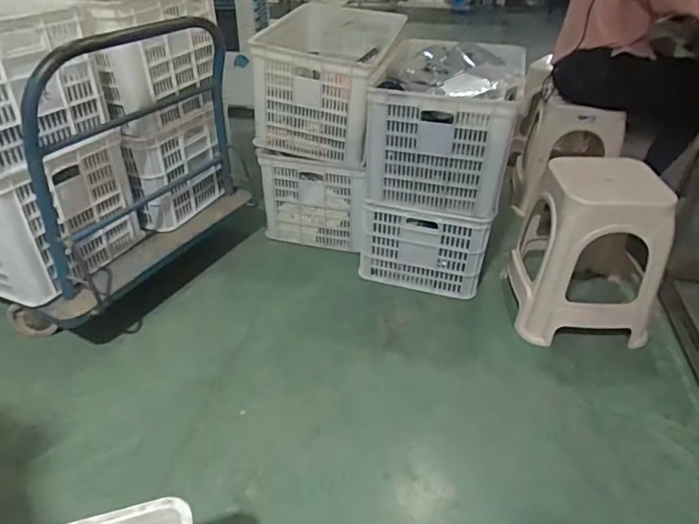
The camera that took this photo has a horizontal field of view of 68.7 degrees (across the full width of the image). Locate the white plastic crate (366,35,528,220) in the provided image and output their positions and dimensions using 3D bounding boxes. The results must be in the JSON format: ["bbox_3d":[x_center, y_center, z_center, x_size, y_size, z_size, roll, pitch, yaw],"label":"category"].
[{"bbox_3d":[0.299,-0.433,1.619,0.403,0.384,0.487,11,38,13],"label":"white plastic crate"}]

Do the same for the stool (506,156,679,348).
[{"bbox_3d":[0.731,-0.051,1.572,0.376,0.522,0.373,4,36,3],"label":"stool"}]

